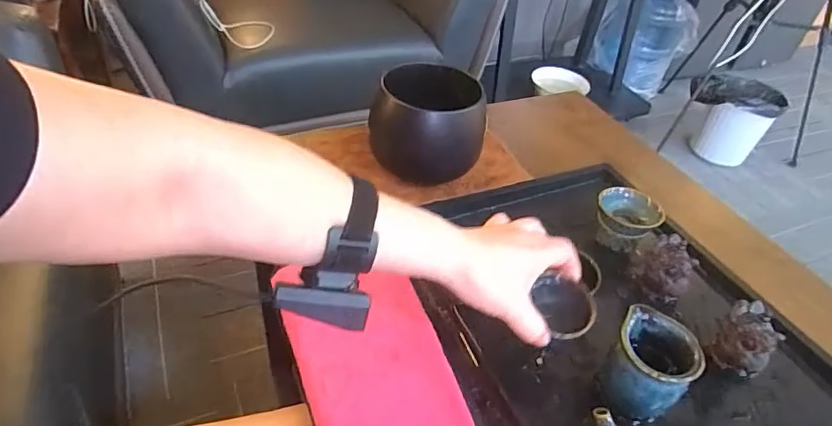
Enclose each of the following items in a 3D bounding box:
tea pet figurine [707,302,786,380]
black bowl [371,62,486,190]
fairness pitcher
[{"bbox_3d":[0.312,0.125,0.497,0.036,0.070,0.049,-14,46,-22],"label":"tea pet figurine"},{"bbox_3d":[0.007,-0.117,0.650,0.128,0.110,0.117,4,42,-4],"label":"black bowl"},{"bbox_3d":[0.203,0.136,0.455,0.068,0.081,0.070,4,42,-4],"label":"fairness pitcher"}]

